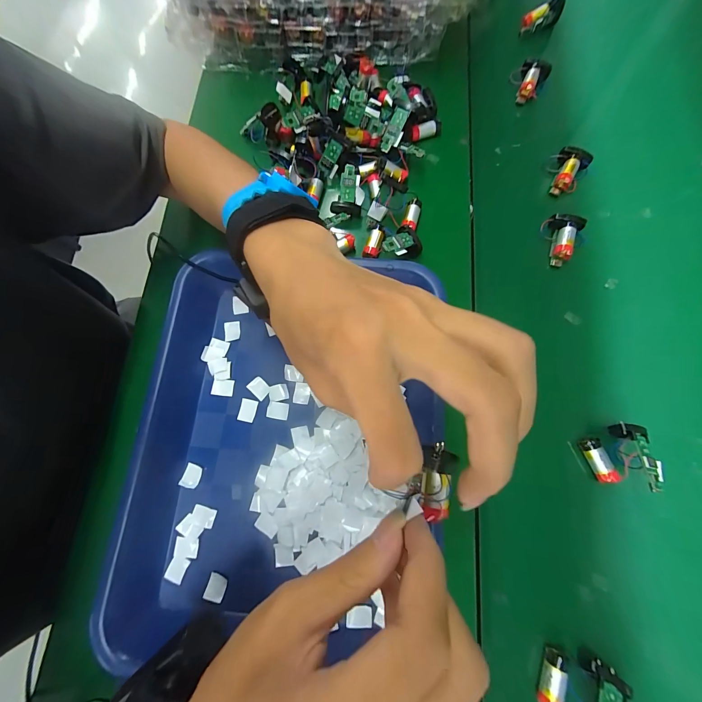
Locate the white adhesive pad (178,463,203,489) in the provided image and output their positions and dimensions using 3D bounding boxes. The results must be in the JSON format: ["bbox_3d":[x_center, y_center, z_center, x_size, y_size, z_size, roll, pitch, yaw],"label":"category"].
[{"bbox_3d":[-0.142,0.111,0.277,0.016,0.004,0.020,14,78,4],"label":"white adhesive pad"}]

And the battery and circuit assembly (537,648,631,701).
[{"bbox_3d":[0.168,0.247,0.224,0.048,0.039,0.049,0,77,0],"label":"battery and circuit assembly"}]

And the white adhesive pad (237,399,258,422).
[{"bbox_3d":[-0.096,0.055,0.290,0.015,0.004,0.020,11,77,3],"label":"white adhesive pad"}]

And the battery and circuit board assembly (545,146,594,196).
[{"bbox_3d":[0.234,-0.198,0.343,0.037,0.022,0.046,32,79,7],"label":"battery and circuit board assembly"}]

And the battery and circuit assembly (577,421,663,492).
[{"bbox_3d":[0.226,0.089,0.263,0.046,0.028,0.051,-8,77,-1],"label":"battery and circuit assembly"}]

